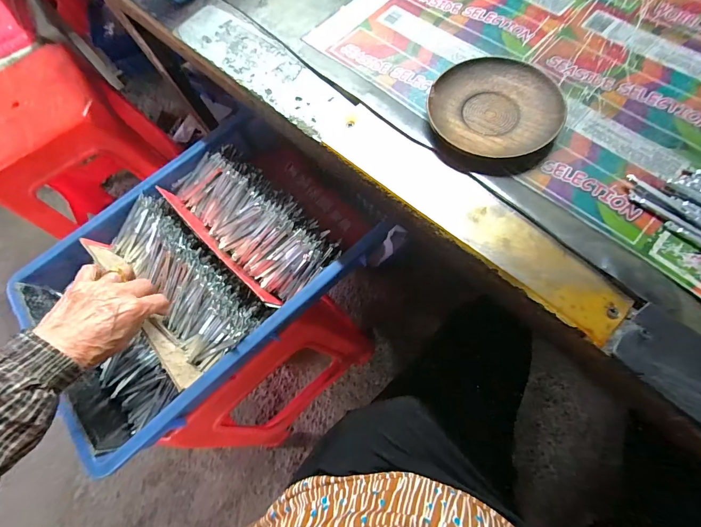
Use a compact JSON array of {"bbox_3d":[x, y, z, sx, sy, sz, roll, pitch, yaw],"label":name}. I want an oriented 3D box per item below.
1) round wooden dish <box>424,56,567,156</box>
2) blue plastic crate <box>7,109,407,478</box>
[{"bbox_3d":[0.131,-0.144,0.305,0.113,0.023,0.108,-3,69,7],"label":"round wooden dish"},{"bbox_3d":[-0.199,0.009,0.440,0.403,0.091,0.287,-38,69,-7],"label":"blue plastic crate"}]

